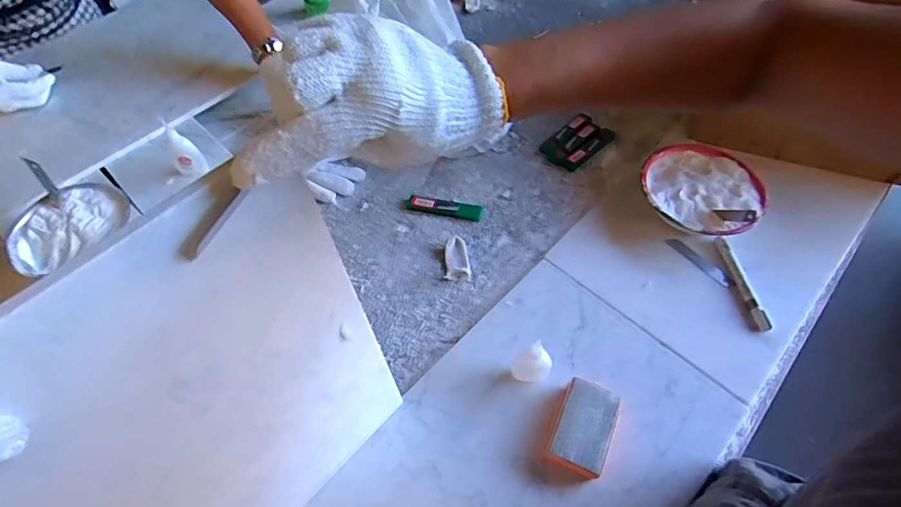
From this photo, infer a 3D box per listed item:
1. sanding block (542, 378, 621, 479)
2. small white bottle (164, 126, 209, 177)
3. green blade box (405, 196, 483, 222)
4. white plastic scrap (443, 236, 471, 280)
[{"bbox_3d":[0.149,0.194,0.548,0.059,0.032,0.092,22,60,15],"label":"sanding block"},{"bbox_3d":[-0.397,-0.154,0.724,0.042,0.075,0.044,-35,63,-19],"label":"small white bottle"},{"bbox_3d":[-0.009,-0.072,0.756,0.115,0.009,0.029,12,58,9],"label":"green blade box"},{"bbox_3d":[0.009,0.005,0.702,0.035,0.017,0.067,-2,57,1],"label":"white plastic scrap"}]

